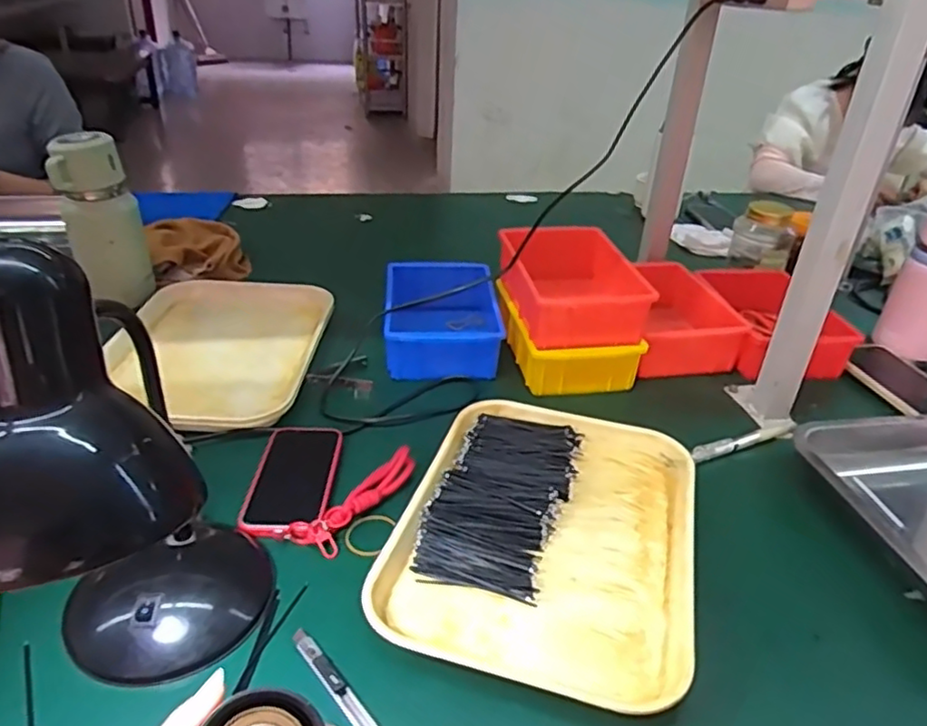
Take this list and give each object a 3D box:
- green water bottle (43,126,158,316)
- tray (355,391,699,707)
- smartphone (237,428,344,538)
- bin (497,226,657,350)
[{"bbox_3d":[-0.439,-0.168,0.802,0.085,0.206,0.066,-14,36,-27],"label":"green water bottle"},{"bbox_3d":[0.075,0.129,0.553,0.227,0.021,0.297,10,33,13],"label":"tray"},{"bbox_3d":[-0.152,0.099,0.588,0.070,0.013,0.142,2,32,-3],"label":"smartphone"},{"bbox_3d":[0.130,-0.091,0.778,0.146,0.063,0.189,-2,32,-10],"label":"bin"}]

